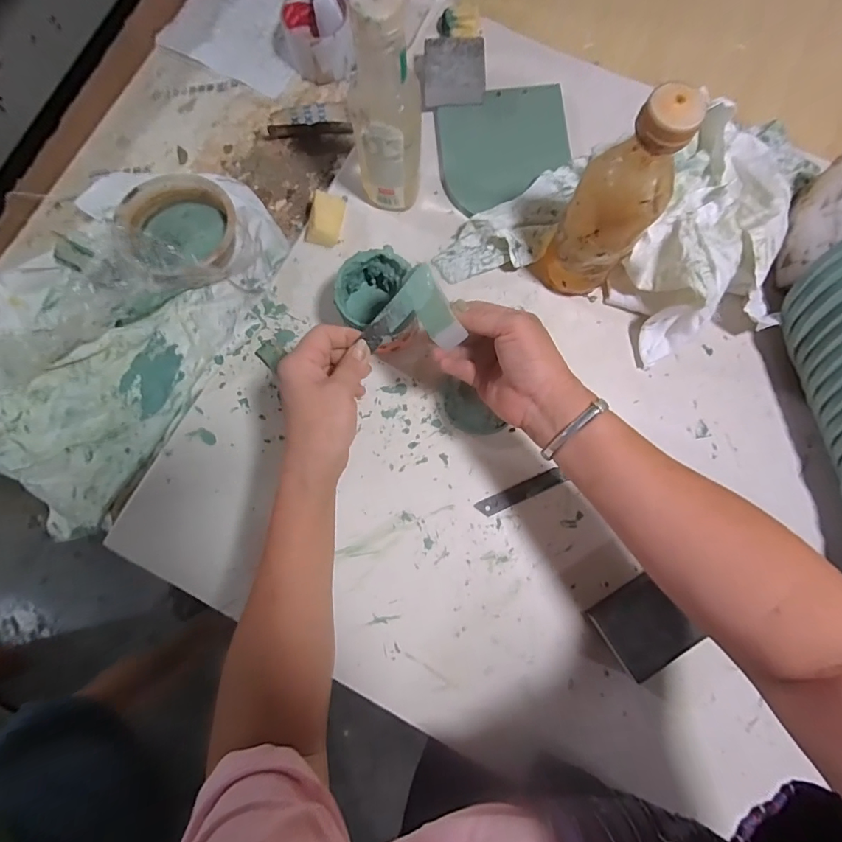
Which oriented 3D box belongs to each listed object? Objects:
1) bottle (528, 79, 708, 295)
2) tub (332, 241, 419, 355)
[{"bbox_3d":[0.165,-0.182,0.391,0.068,0.214,0.069,-45,82,-7],"label":"bottle"},{"bbox_3d":[-0.044,-0.117,0.451,0.072,0.077,0.077,0,79,1],"label":"tub"}]

